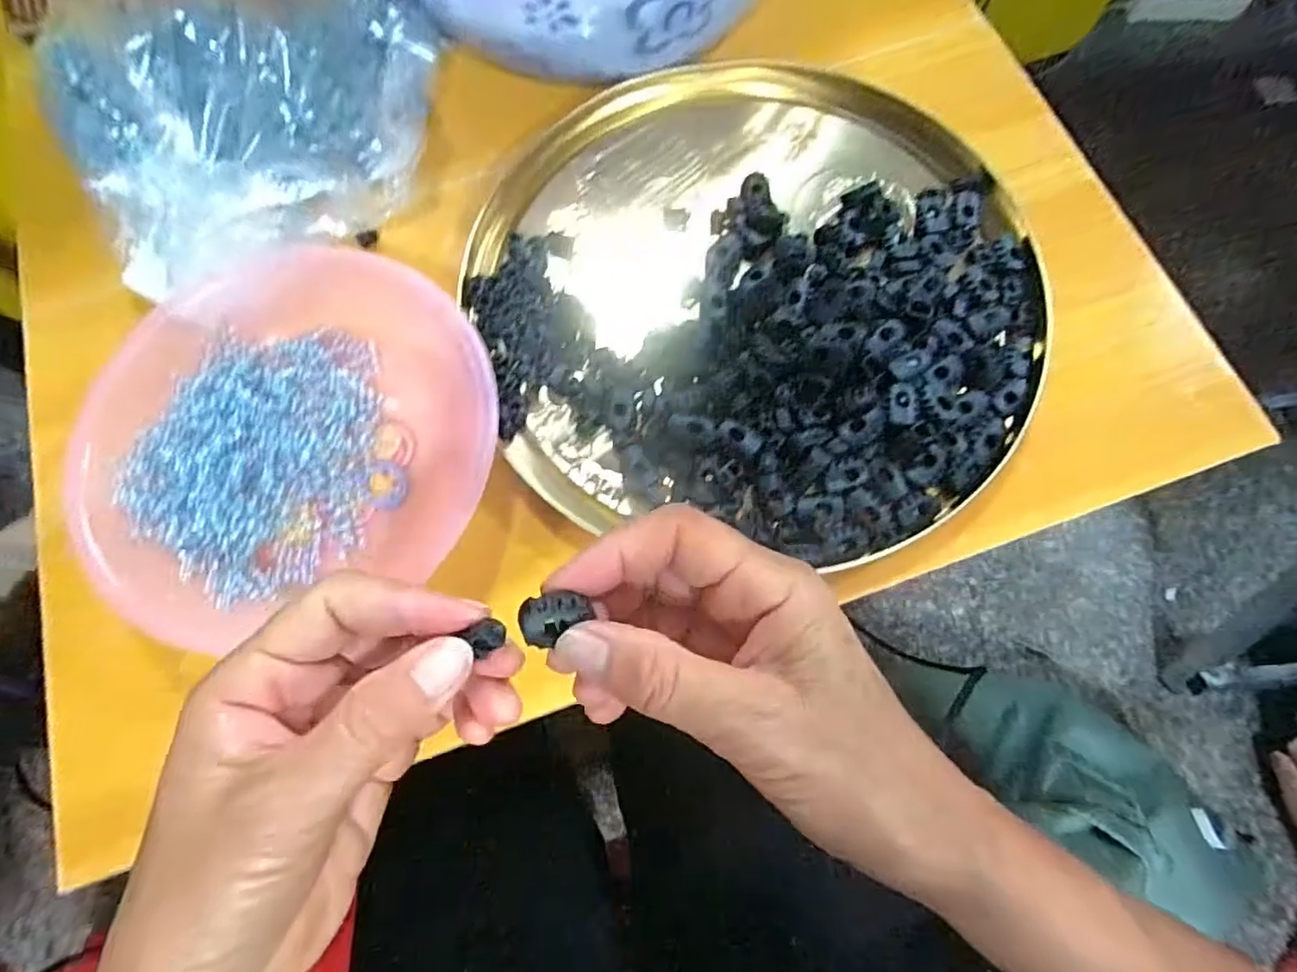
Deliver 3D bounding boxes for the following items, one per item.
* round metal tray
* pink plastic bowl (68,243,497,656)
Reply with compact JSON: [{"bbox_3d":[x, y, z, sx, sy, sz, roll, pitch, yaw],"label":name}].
[{"bbox_3d":[0.051,-0.106,0.311,0.288,0.028,0.265,0,74,1],"label":"round metal tray"},{"bbox_3d":[-0.172,-0.036,0.293,0.185,0.033,0.183,0,74,1],"label":"pink plastic bowl"}]

